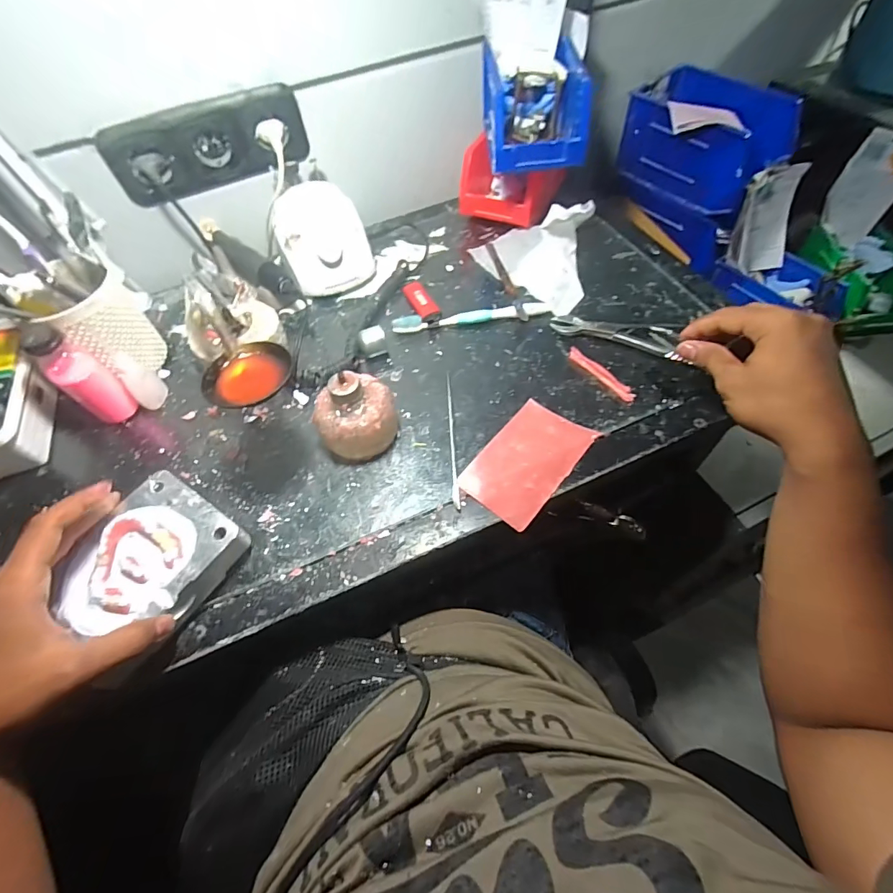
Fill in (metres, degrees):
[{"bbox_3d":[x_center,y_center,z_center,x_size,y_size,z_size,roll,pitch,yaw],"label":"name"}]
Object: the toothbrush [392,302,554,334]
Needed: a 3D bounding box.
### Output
[{"bbox_3d":[0.030,-0.153,0.512,0.185,0.018,0.014,-6,58,1],"label":"toothbrush"}]

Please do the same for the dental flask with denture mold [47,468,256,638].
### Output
[{"bbox_3d":[-0.239,0.091,0.353,0.109,0.031,0.118,28,65,20],"label":"dental flask with denture mold"}]

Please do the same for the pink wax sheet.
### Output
[{"bbox_3d":[0.076,0.013,0.413,0.077,0.005,0.121,34,67,22],"label":"pink wax sheet"}]

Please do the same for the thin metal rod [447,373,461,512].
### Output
[{"bbox_3d":[0.005,-0.011,0.434,0.007,0.005,0.158,-5,58,2],"label":"thin metal rod"}]

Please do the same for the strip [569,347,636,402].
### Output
[{"bbox_3d":[0.161,-0.076,0.460,0.012,0.006,0.085,-35,62,-16],"label":"strip"}]

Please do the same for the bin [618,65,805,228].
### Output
[{"bbox_3d":[0.391,-0.460,0.675,0.149,0.119,0.223,-35,62,-15],"label":"bin"}]

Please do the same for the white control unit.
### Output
[{"bbox_3d":[-0.159,-0.261,0.562,0.105,0.075,0.137,-23,59,-9],"label":"white control unit"}]

